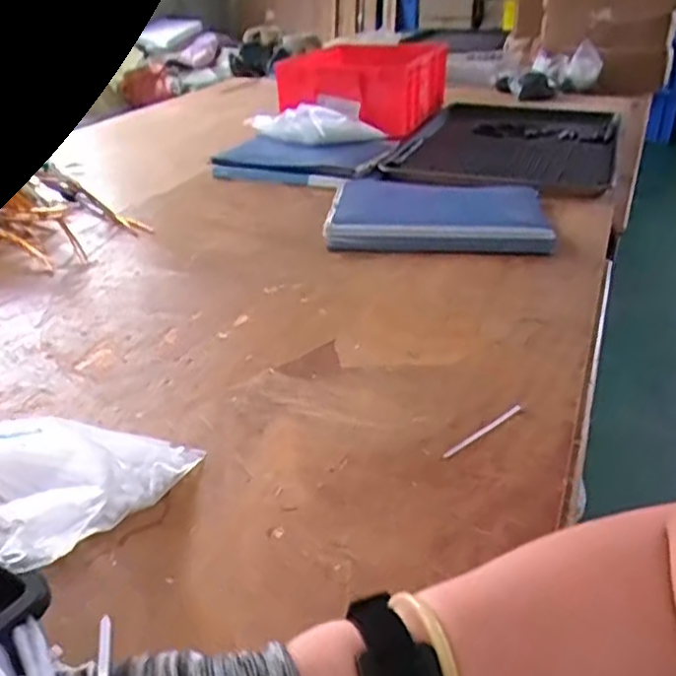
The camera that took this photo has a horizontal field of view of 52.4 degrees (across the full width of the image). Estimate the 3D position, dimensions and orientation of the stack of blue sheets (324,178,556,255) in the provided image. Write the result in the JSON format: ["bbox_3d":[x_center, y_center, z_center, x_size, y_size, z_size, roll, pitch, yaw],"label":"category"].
[{"bbox_3d":[0.147,-0.186,1.010,0.304,0.026,0.243,4,31,9],"label":"stack of blue sheets"}]

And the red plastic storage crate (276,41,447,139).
[{"bbox_3d":[0.061,-0.579,1.519,0.289,0.163,0.321,10,32,17],"label":"red plastic storage crate"}]

